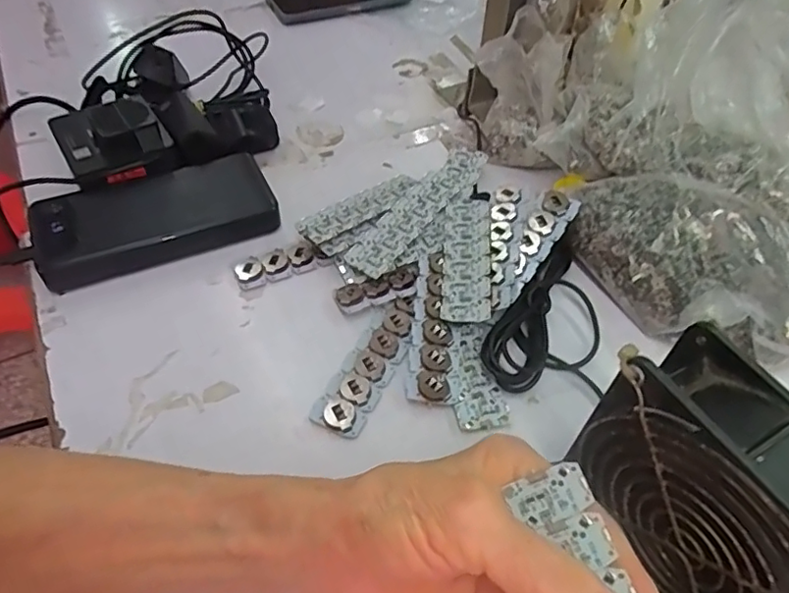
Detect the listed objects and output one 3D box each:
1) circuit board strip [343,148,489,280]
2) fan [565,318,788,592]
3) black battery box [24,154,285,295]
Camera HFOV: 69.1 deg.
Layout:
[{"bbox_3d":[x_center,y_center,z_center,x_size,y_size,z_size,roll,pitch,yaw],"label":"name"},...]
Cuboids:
[{"bbox_3d":[0.022,-0.067,0.412,0.029,0.007,0.149,34,58,17],"label":"circuit board strip"},{"bbox_3d":[0.128,0.092,0.228,0.047,0.117,0.115,-21,54,-20],"label":"fan"},{"bbox_3d":[-0.163,-0.055,0.396,0.151,0.026,0.067,-19,53,-19],"label":"black battery box"}]

